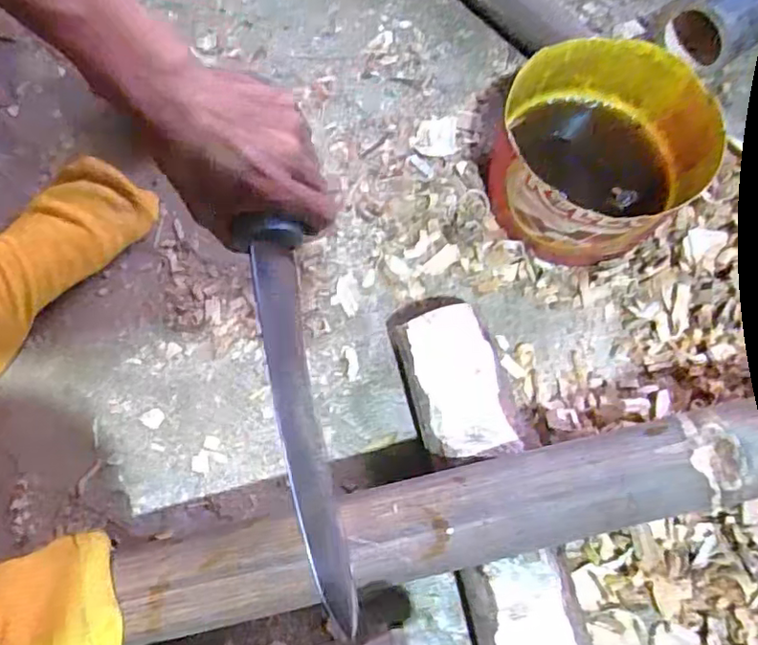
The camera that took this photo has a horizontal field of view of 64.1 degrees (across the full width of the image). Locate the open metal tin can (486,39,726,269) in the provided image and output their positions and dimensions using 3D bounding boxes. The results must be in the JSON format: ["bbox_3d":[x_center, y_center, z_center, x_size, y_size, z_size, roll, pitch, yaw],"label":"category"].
[{"bbox_3d":[0.168,-0.128,0.477,0.143,0.095,0.145,0,74,0],"label":"open metal tin can"}]

